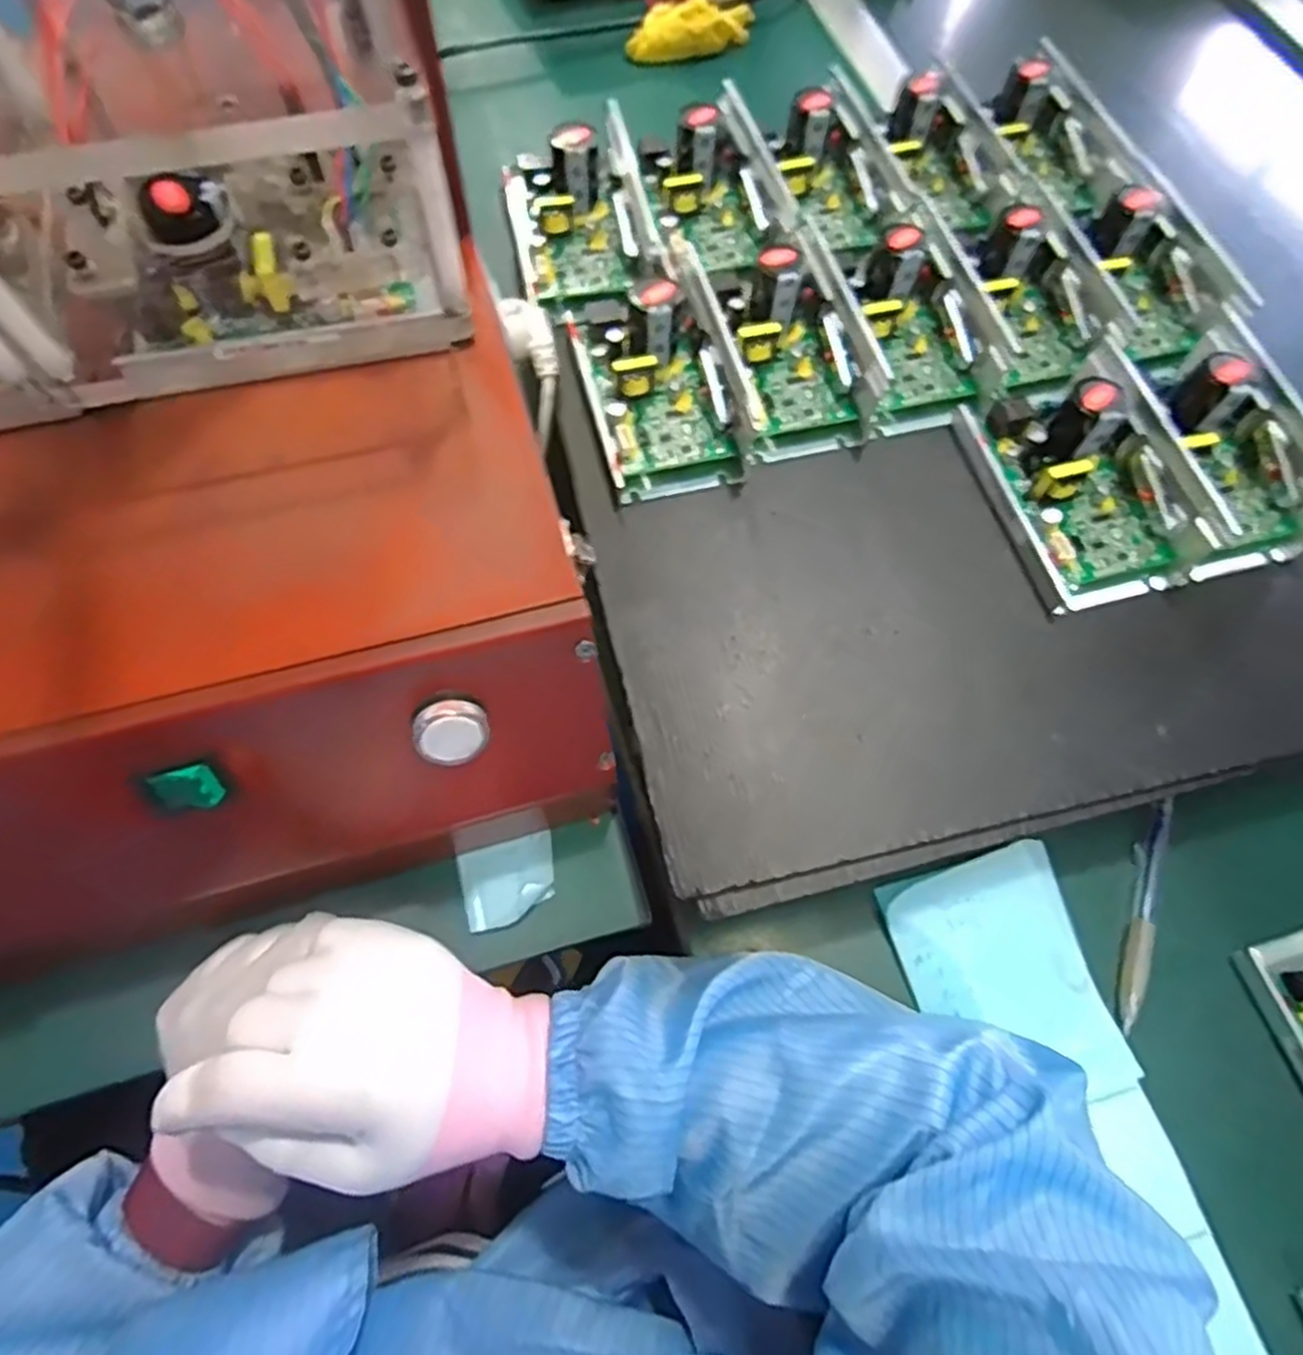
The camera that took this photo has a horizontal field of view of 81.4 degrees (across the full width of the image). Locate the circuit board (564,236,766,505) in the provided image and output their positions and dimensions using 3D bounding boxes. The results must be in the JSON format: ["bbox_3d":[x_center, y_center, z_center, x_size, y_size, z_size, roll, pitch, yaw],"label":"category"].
[{"bbox_3d":[0.006,-0.173,0.421,0.088,0.056,0.131,-13,69,-7],"label":"circuit board"}]

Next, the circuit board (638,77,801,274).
[{"bbox_3d":[0.038,-0.309,0.471,0.073,0.042,0.113,-16,70,-8],"label":"circuit board"}]

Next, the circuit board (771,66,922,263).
[{"bbox_3d":[0.120,-0.326,0.484,0.070,0.044,0.119,-14,70,-8],"label":"circuit board"}]

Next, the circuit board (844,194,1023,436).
[{"bbox_3d":[0.153,-0.211,0.442,0.071,0.053,0.123,-19,70,-9],"label":"circuit board"}]

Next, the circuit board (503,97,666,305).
[{"bbox_3d":[-0.046,-0.283,0.459,0.076,0.045,0.102,-13,69,-7],"label":"circuit board"}]

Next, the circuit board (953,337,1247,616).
[{"bbox_3d":[0.233,-0.114,0.399,0.093,0.044,0.139,-18,70,-9],"label":"circuit board"}]

